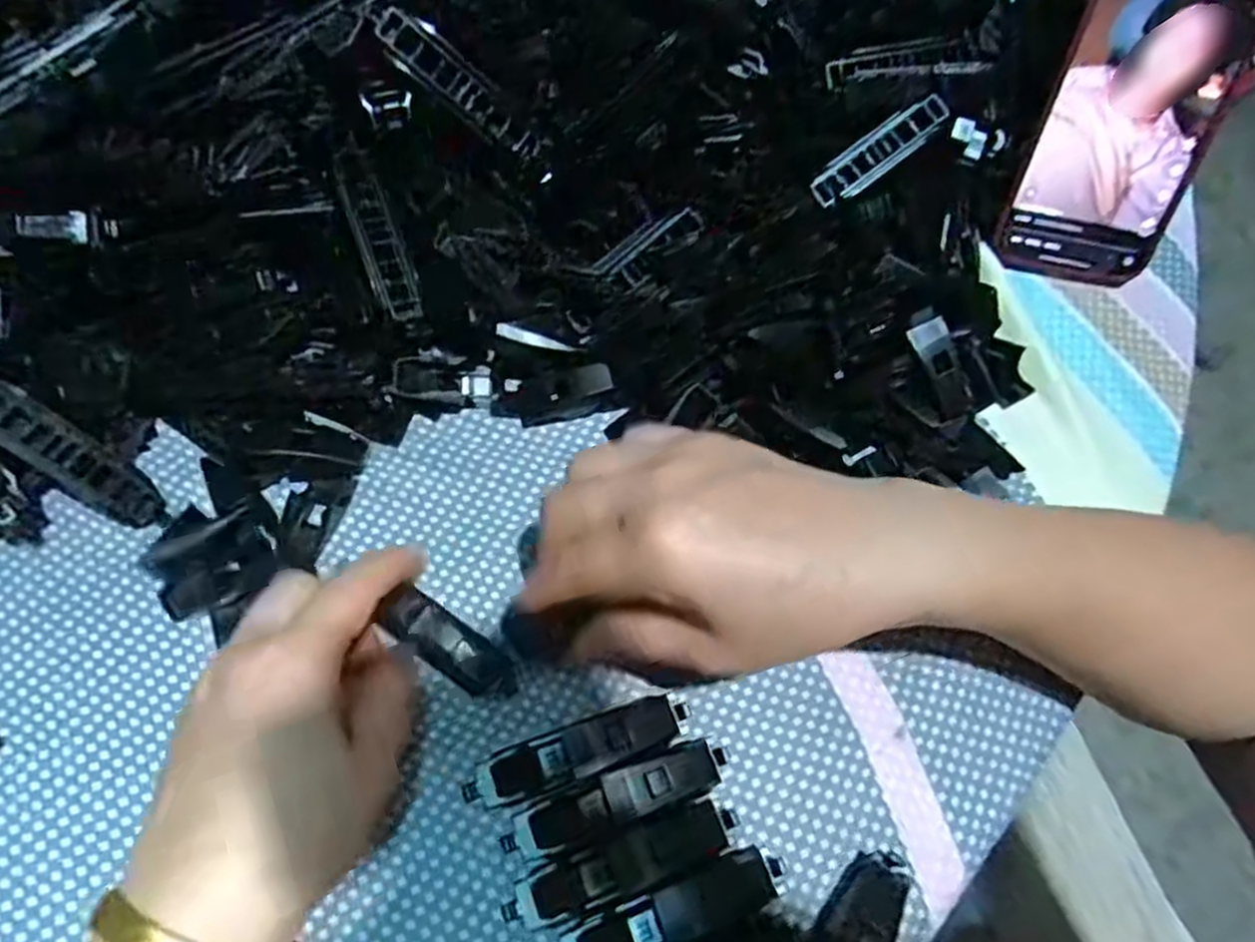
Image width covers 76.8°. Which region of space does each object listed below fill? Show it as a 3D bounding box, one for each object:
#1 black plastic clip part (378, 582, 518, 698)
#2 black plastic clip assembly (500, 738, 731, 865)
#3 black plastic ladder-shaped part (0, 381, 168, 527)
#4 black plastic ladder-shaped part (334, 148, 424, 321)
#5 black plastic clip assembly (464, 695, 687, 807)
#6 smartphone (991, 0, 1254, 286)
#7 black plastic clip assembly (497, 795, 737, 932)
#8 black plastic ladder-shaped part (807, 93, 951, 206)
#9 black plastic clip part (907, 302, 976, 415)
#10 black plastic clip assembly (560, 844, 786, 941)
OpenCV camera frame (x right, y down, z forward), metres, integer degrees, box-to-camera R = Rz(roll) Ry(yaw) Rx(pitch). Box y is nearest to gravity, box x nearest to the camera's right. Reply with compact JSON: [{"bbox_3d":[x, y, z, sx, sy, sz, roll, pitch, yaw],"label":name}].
[{"bbox_3d":[-0.065,0.066,0.296,0.053,0.011,0.019,35,69,13],"label":"black plastic clip part"},{"bbox_3d":[-0.003,0.113,0.273,0.080,0.019,0.019,-19,69,-11],"label":"black plastic clip assembly"},{"bbox_3d":[-0.207,-0.006,0.291,0.076,0.004,0.019,45,67,-24],"label":"black plastic ladder-shaped part"},{"bbox_3d":[-0.099,-0.094,0.315,0.018,0.006,0.068,-21,94,-12],"label":"black plastic ladder-shaped part"},{"bbox_3d":[-0.017,0.099,0.280,0.082,0.016,0.018,-17,69,-10],"label":"black plastic clip assembly"},{"bbox_3d":[0.224,-0.165,0.347,0.074,0.158,0.015,11,31,0],"label":"smartphone"},{"bbox_3d":[-0.001,0.134,0.270,0.082,0.009,0.019,-19,69,-11],"label":"black plastic clip assembly"},{"bbox_3d":[0.116,-0.148,0.368,0.072,0.006,0.020,-37,73,-2],"label":"black plastic ladder-shaped part"},{"bbox_3d":[0.133,-0.046,0.336,0.021,0.010,0.046,-28,97,-14],"label":"black plastic clip part"},{"bbox_3d":[0.015,0.147,0.265,0.083,0.009,0.018,-17,69,-10],"label":"black plastic clip assembly"}]

